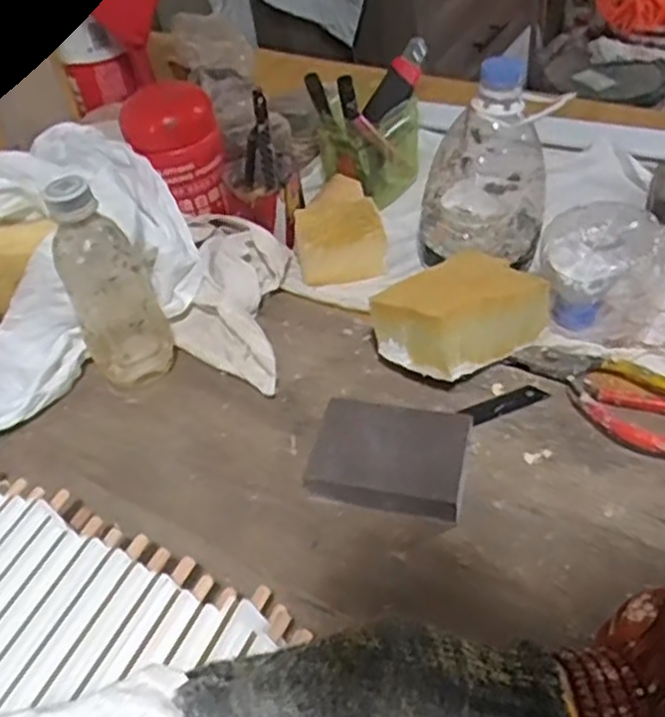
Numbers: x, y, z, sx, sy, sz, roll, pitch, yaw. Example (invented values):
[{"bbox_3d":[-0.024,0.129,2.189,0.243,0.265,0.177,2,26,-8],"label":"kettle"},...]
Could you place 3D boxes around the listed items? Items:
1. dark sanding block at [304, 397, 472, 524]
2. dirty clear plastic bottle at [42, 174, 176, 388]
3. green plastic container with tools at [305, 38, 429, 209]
[{"bbox_3d":[0.037,0.067,0.494,0.099,0.031,0.073,5,47,15],"label":"dark sanding block"},{"bbox_3d":[-0.162,-0.051,0.542,0.058,0.168,0.056,-18,45,-8],"label":"dirty clear plastic bottle"},{"bbox_3d":[0.036,-0.219,0.712,0.077,0.124,0.093,19,52,26],"label":"green plastic container with tools"}]

